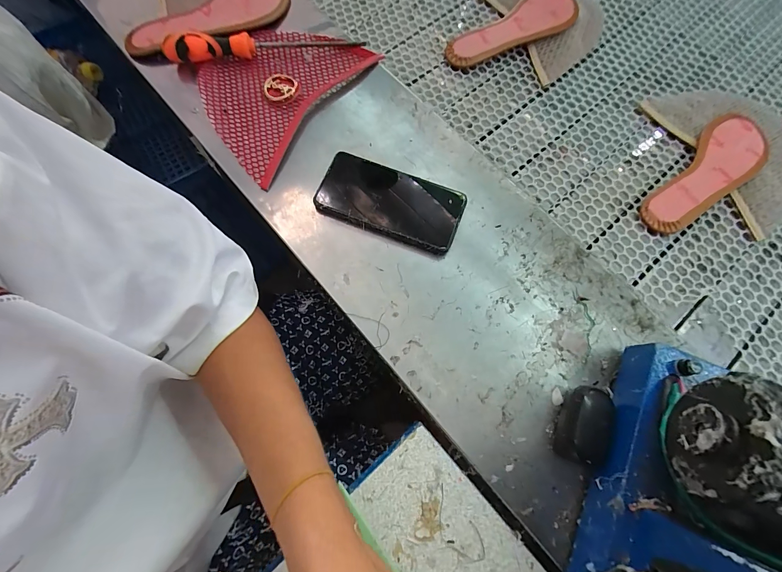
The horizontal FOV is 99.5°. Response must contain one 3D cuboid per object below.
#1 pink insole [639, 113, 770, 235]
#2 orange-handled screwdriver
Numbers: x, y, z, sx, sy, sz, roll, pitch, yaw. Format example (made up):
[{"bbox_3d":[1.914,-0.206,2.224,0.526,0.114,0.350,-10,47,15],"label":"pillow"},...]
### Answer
[{"bbox_3d":[0.404,-0.146,0.418,0.219,0.016,0.071,-42,80,-12],"label":"pink insole"},{"bbox_3d":[-0.173,-0.322,0.443,0.255,0.037,0.032,1,75,-2],"label":"orange-handled screwdriver"}]

